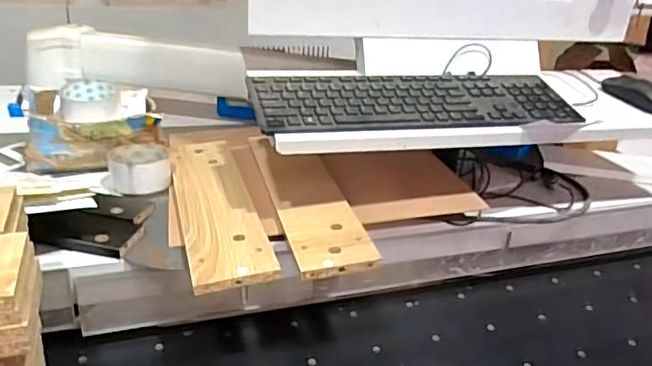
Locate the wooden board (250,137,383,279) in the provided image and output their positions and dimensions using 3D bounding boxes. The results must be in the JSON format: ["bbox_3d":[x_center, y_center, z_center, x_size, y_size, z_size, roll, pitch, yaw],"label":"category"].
[{"bbox_3d":[-0.029,0.008,0.770,0.092,0.014,0.360,-3,25,-16],"label":"wooden board"}]

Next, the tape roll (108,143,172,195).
[{"bbox_3d":[-0.258,-0.020,0.804,0.084,0.040,0.093,-2,25,-15],"label":"tape roll"}]

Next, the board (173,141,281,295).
[{"bbox_3d":[-0.143,0.018,0.750,0.094,0.017,0.371,-3,28,-18],"label":"board"}]

